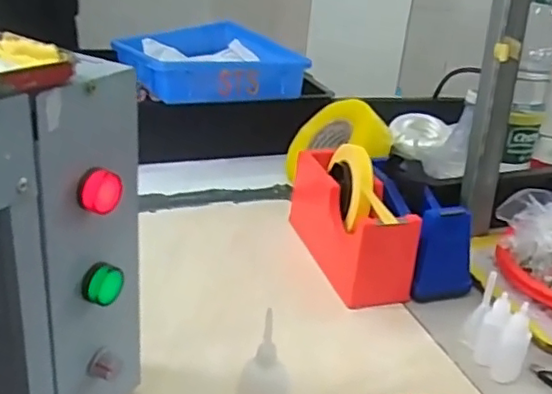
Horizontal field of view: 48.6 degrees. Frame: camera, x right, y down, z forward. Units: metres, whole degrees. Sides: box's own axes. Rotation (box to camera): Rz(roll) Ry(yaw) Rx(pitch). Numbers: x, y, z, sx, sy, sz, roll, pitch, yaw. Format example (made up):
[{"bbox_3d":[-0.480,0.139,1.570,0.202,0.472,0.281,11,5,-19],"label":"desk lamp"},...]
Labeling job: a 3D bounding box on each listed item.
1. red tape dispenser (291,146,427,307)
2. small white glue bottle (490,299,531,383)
[{"bbox_3d":[0.086,0.015,0.711,0.072,0.112,0.204,-1,28,-19],"label":"red tape dispenser"},{"bbox_3d":[0.216,0.133,0.553,0.024,0.070,0.027,23,29,26],"label":"small white glue bottle"}]

